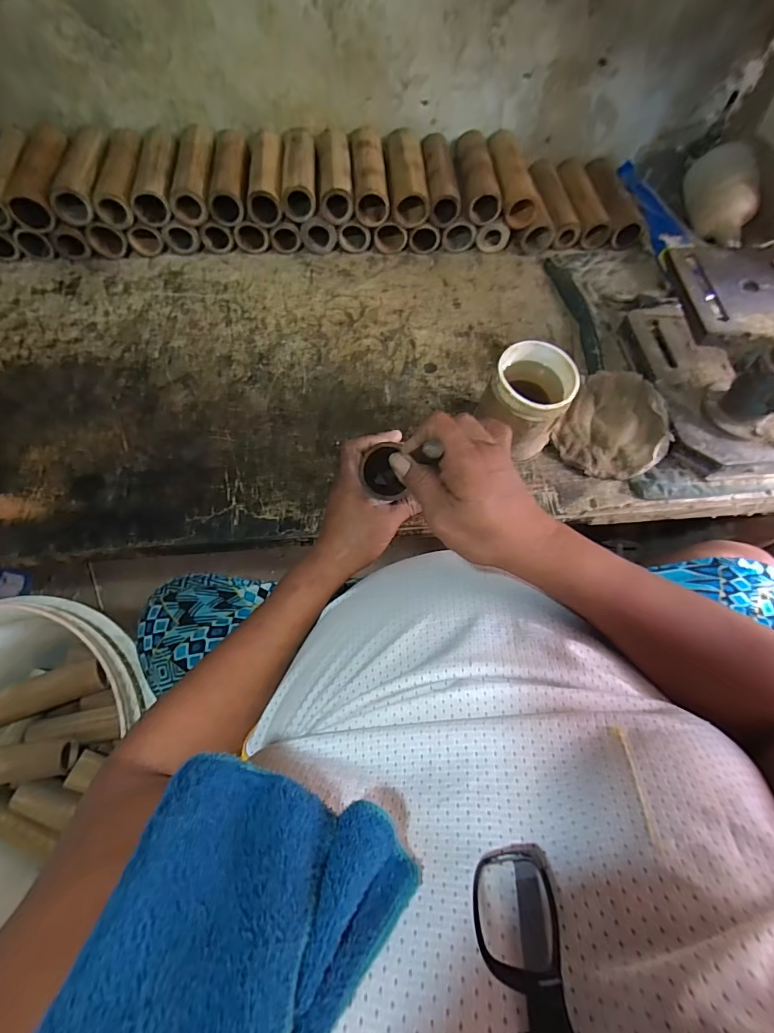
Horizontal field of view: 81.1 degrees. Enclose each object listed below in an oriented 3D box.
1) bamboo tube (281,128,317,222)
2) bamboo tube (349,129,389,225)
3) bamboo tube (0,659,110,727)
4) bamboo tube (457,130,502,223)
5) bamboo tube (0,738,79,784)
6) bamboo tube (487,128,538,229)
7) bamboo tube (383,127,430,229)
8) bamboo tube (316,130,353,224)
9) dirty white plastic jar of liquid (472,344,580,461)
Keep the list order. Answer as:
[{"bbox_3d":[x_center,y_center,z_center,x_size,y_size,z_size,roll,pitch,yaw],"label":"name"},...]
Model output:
[{"bbox_3d":[-0.140,-0.560,0.729,0.052,0.054,0.176,-3,68,-2],"label":"bamboo tube"},{"bbox_3d":[-0.029,-0.554,0.737,0.053,0.056,0.168,-5,68,-2],"label":"bamboo tube"},{"bbox_3d":[-0.541,0.279,0.713,0.183,0.041,0.049,-18,69,-8],"label":"bamboo tube"},{"bbox_3d":[0.148,-0.573,0.755,0.061,0.044,0.179,-6,68,-3],"label":"bamboo tube"},{"bbox_3d":[-0.561,0.368,0.672,0.185,0.053,0.053,-6,68,-3],"label":"bamboo tube"},{"bbox_3d":[0.207,-0.571,0.765,0.056,0.054,0.181,-4,68,-2],"label":"bamboo tube"},{"bbox_3d":[0.031,-0.563,0.745,0.062,0.056,0.178,-3,68,-2],"label":"bamboo tube"},{"bbox_3d":[-0.085,-0.558,0.729,0.050,0.054,0.181,-5,68,-3],"label":"bamboo tube"},{"bbox_3d":[0.173,-0.140,0.579,0.097,0.129,0.092,0,68,0],"label":"dirty white plastic jar of liquid"}]

